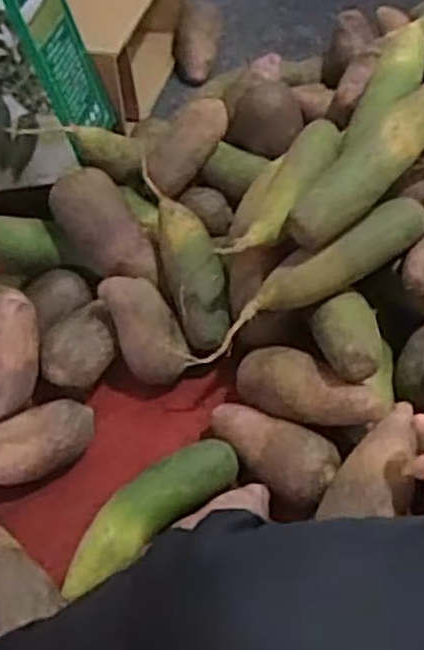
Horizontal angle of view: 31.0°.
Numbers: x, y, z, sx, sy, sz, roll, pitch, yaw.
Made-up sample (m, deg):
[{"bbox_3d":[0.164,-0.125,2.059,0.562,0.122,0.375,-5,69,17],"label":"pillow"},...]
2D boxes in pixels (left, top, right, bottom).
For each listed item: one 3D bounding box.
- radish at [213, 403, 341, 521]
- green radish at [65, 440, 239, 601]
[{"bbox_3d":[0.054,0.121,0.724,0.133,0.057,0.065,29,58,25],"label":"radish"},{"bbox_3d":[-0.057,0.176,0.700,0.196,0.056,0.056,-34,56,-22],"label":"green radish"}]

